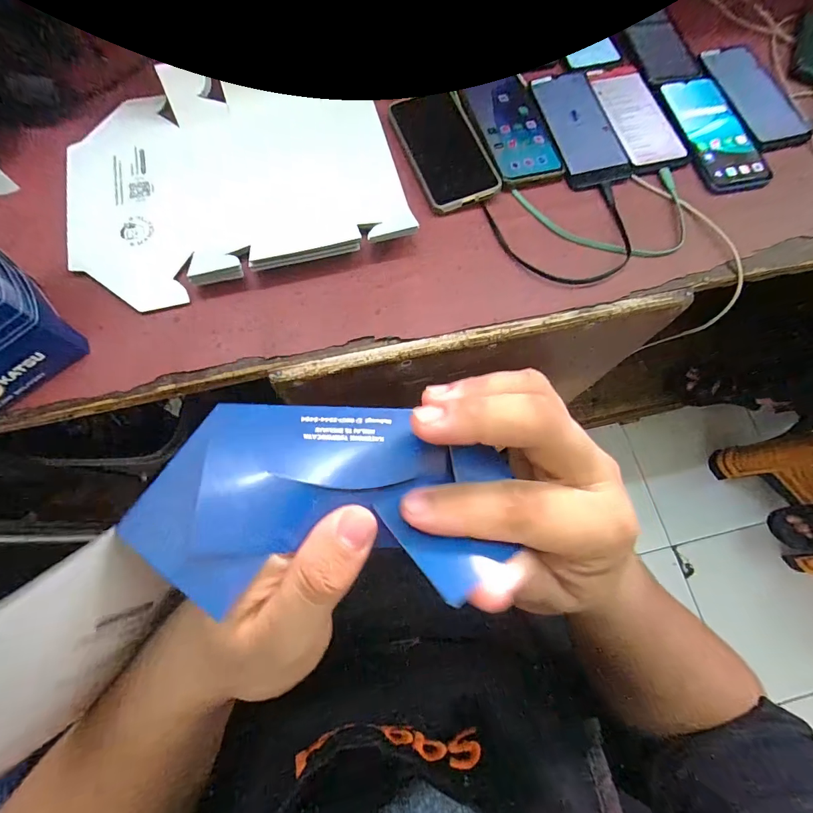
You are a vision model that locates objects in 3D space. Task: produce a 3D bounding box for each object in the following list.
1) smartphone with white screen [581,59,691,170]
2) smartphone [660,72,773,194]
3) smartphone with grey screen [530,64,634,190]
[{"bbox_3d":[0.274,-0.353,0.473,0.069,0.006,0.165,-13,75,-6],"label":"smartphone with white screen"},{"bbox_3d":[0.367,-0.333,0.475,0.081,0.011,0.169,-12,75,-6],"label":"smartphone"},{"bbox_3d":[0.203,-0.331,0.465,0.079,0.004,0.167,-13,75,-6],"label":"smartphone with grey screen"}]

